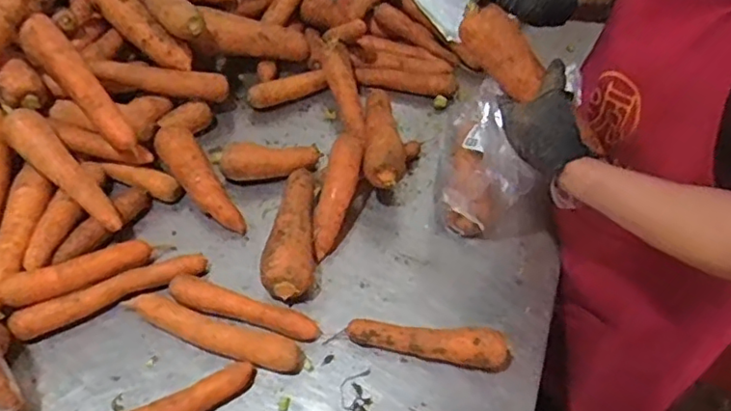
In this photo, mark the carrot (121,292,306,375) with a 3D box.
[{"bbox_3d":[-0.170,0.141,0.670,0.210,0.035,0.039,16,52,9],"label":"carrot"}]

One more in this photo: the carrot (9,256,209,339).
[{"bbox_3d":[-0.287,0.103,0.693,0.210,0.040,0.031,-20,55,-18],"label":"carrot"}]

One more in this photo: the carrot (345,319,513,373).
[{"bbox_3d":[0.071,0.153,0.669,0.178,0.041,0.036,6,51,1],"label":"carrot"}]

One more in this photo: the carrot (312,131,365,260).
[{"bbox_3d":[-0.039,-0.017,0.766,0.045,0.044,0.165,13,78,7],"label":"carrot"}]

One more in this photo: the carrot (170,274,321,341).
[{"bbox_3d":[-0.142,0.123,0.701,0.178,0.031,0.035,16,52,9],"label":"carrot"}]

